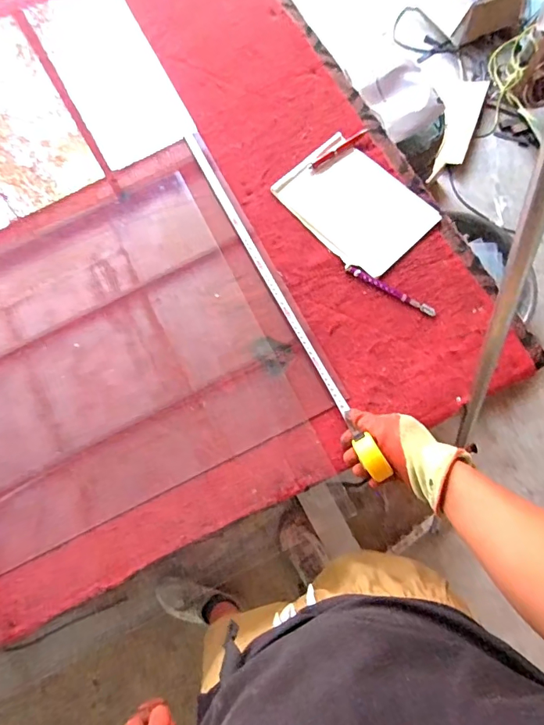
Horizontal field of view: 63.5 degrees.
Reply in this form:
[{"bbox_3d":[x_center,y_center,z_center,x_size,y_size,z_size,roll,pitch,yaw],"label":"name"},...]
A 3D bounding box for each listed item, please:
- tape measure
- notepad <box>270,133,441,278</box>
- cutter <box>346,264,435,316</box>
[{"bbox_3d":[0.001,-0.131,0.741,0.030,0.059,0.709,-25,69,-8],"label":"tape measure"},{"bbox_3d":[0.147,-0.284,0.786,0.180,0.010,0.256,-41,74,-8],"label":"notepad"},{"bbox_3d":[0.201,-0.122,0.742,0.162,0.015,0.015,32,76,7],"label":"cutter"}]

